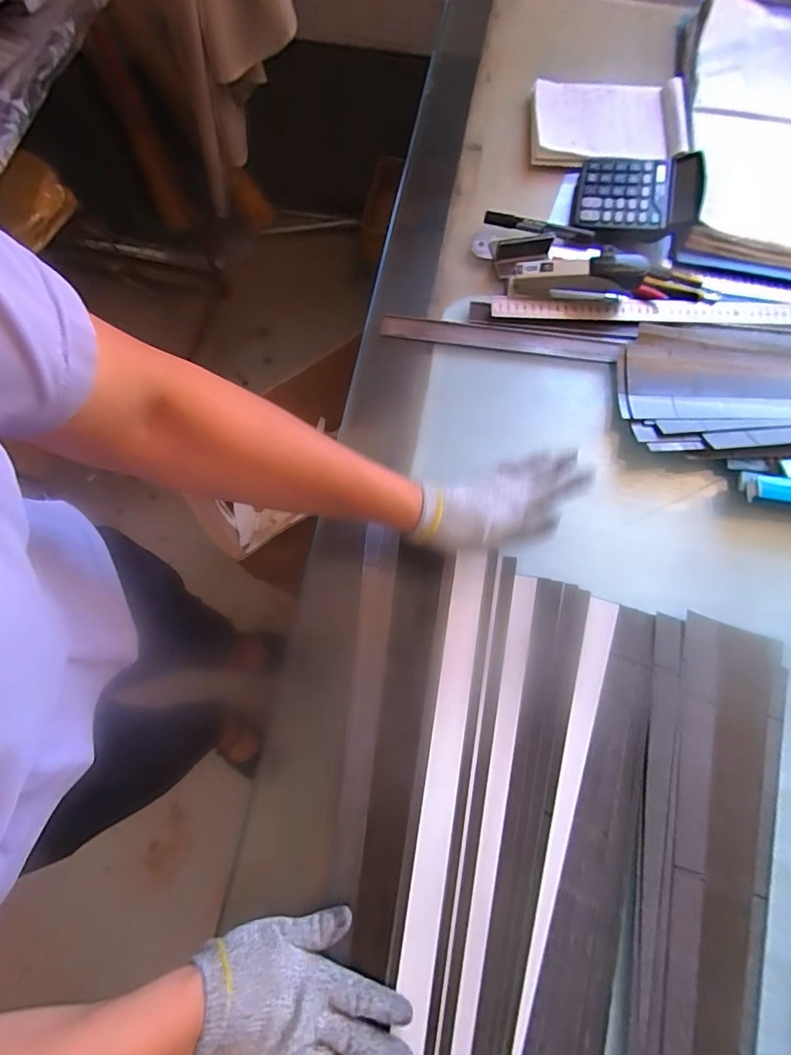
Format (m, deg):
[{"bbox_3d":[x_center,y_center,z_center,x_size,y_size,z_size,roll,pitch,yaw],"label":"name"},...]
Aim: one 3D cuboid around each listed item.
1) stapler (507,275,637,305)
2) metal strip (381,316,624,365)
[{"bbox_3d":[0.212,-0.287,0.543,0.144,0.030,0.017,6,75,1],"label":"stapler"},{"bbox_3d":[0.128,-0.226,0.541,0.286,0.008,0.028,7,83,-2],"label":"metal strip"}]

